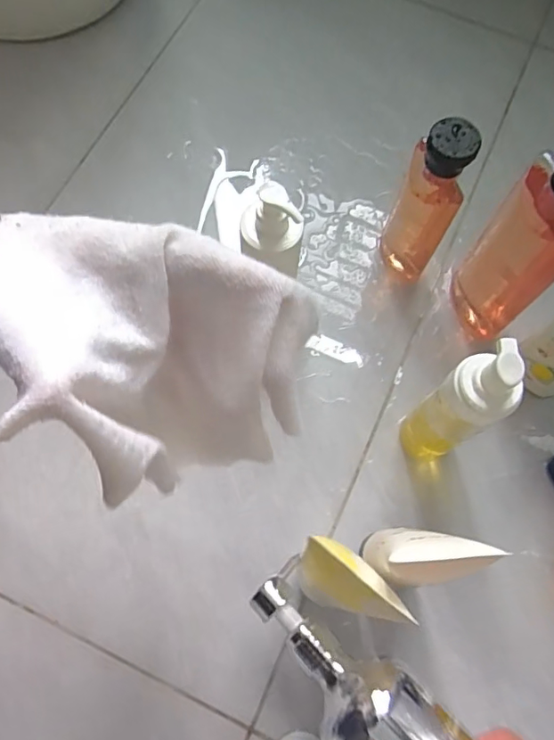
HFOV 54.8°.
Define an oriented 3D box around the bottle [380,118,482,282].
[{"bbox_3d":[0.127,-0.143,0.477,0.048,0.169,0.050,11,71,2],"label":"bottle"}]

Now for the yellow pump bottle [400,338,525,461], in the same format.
[{"bbox_3d":[0.132,0.034,0.406,0.035,0.188,0.042,-31,75,-11],"label":"yellow pump bottle"}]

